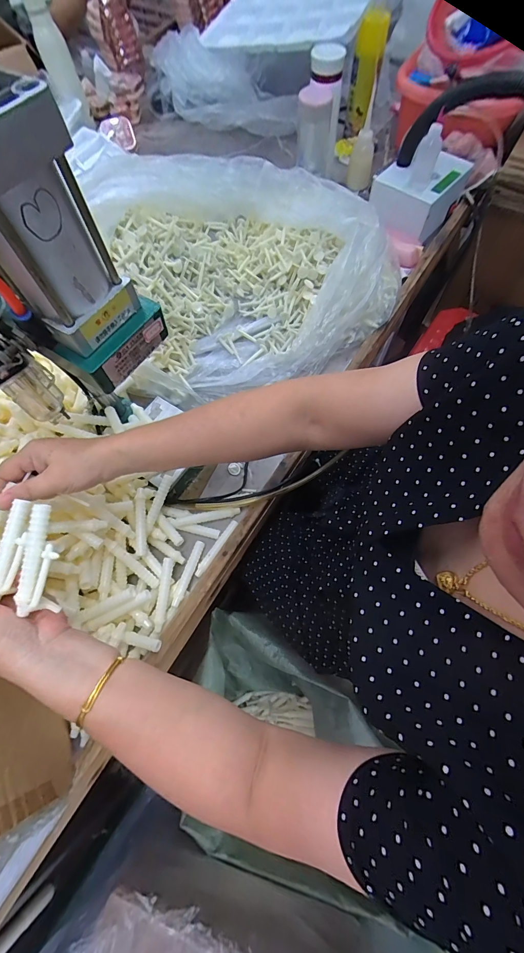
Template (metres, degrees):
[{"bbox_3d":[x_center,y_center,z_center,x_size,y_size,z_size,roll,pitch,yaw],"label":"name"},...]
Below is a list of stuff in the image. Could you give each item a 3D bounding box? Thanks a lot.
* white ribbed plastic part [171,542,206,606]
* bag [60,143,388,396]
[{"bbox_3d":[-0.103,0.133,0.481,0.015,0.016,0.091,15,69,8],"label":"white ribbed plastic part"},{"bbox_3d":[-0.031,-0.393,0.627,0.455,0.159,0.455,-15,68,-5],"label":"bag"}]

